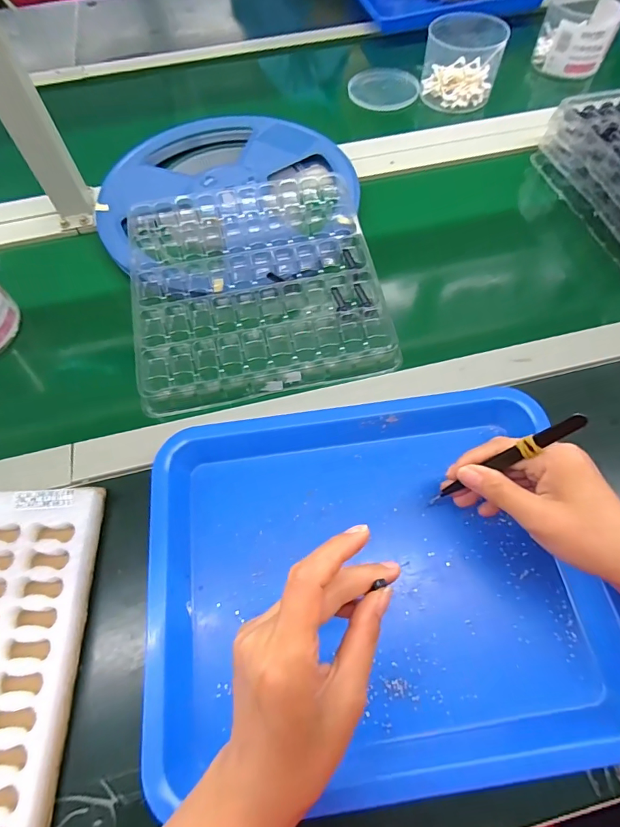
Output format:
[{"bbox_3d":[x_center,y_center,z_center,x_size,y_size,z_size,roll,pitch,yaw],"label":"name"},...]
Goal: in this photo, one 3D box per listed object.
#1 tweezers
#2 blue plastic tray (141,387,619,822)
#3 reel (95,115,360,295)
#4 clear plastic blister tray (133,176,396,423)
[{"bbox_3d":[0.131,0.039,0.307,0.011,0.140,0.010,5,56,-28],"label":"tweezers"},{"bbox_3d":[0.046,0.115,0.324,0.320,0.035,0.270,-7,61,-3],"label":"blue plastic tray"},{"bbox_3d":[-0.102,-0.277,0.529,0.311,0.028,0.324,1,62,3],"label":"reel"},{"bbox_3d":[-0.059,-0.143,0.461,0.254,0.020,0.263,-11,70,-4],"label":"clear plastic blister tray"}]

